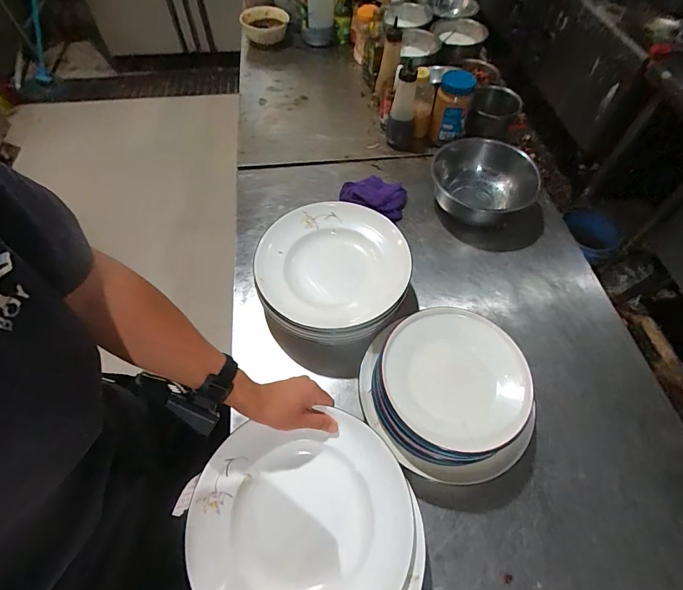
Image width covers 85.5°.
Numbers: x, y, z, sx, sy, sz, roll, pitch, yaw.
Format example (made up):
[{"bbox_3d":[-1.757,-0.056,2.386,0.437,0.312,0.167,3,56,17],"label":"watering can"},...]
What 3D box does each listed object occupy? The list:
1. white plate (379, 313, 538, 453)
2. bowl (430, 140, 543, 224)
[{"bbox_3d":[0.179,0.125,0.589,0.217,0.041,0.214,1,58,-1],"label":"white plate"},{"bbox_3d":[0.336,-0.263,0.897,0.225,0.106,0.231,1,58,-1],"label":"bowl"}]

